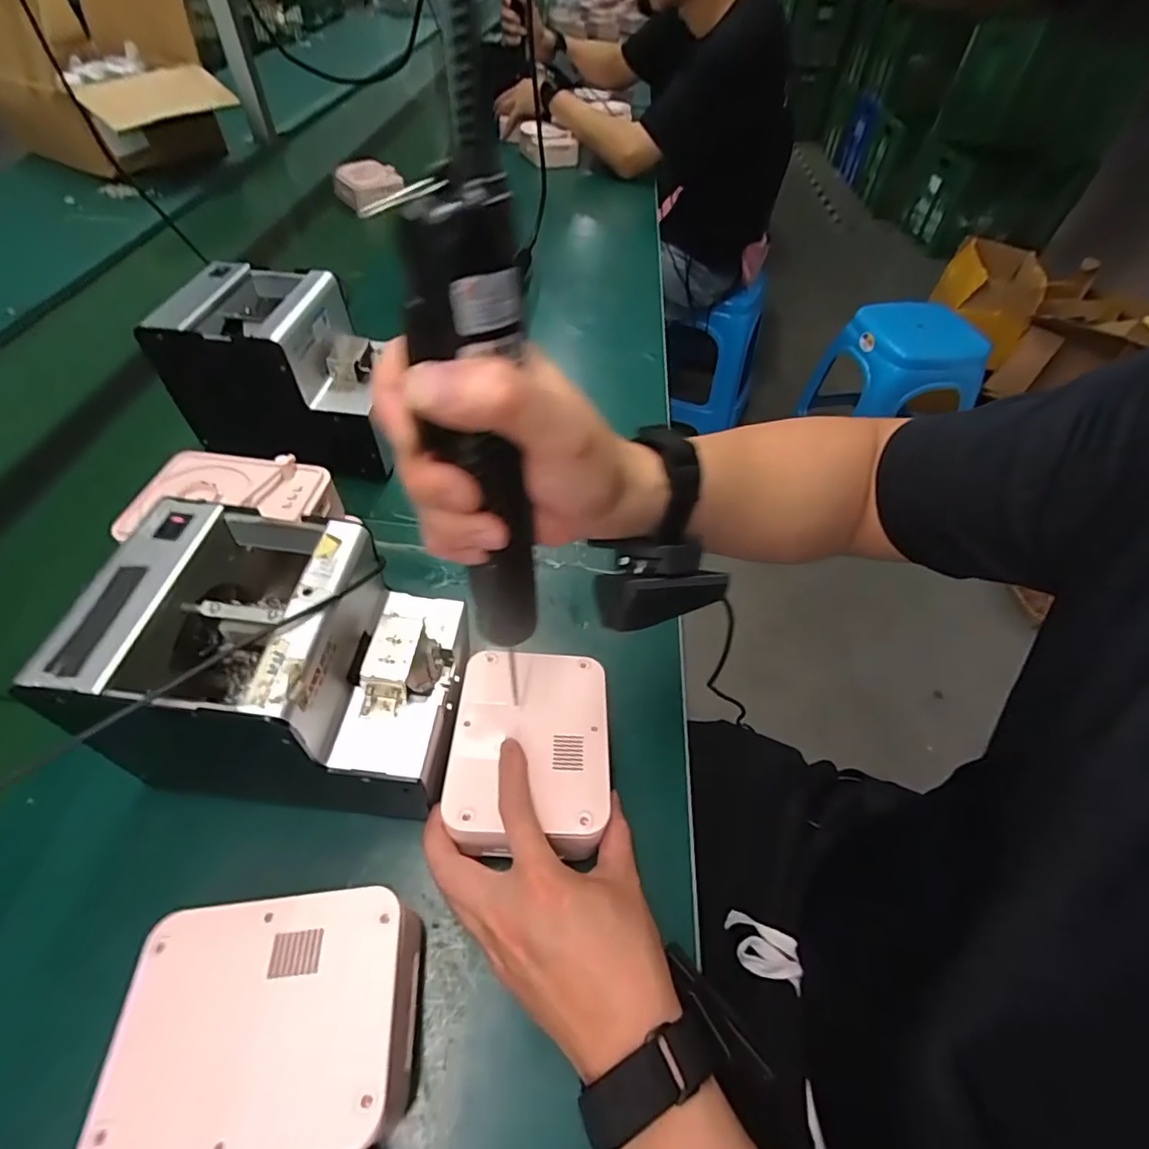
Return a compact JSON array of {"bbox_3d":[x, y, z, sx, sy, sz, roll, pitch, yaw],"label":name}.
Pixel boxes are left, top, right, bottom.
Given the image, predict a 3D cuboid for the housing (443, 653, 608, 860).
[{"bbox_3d":[-0.028,0.108,0.361,0.097,0.039,0.134,2,52,-2],"label":"housing"}]

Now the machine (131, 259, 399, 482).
[{"bbox_3d":[-0.277,-0.198,0.533,0.179,0.135,0.127,4,52,0],"label":"machine"}]

